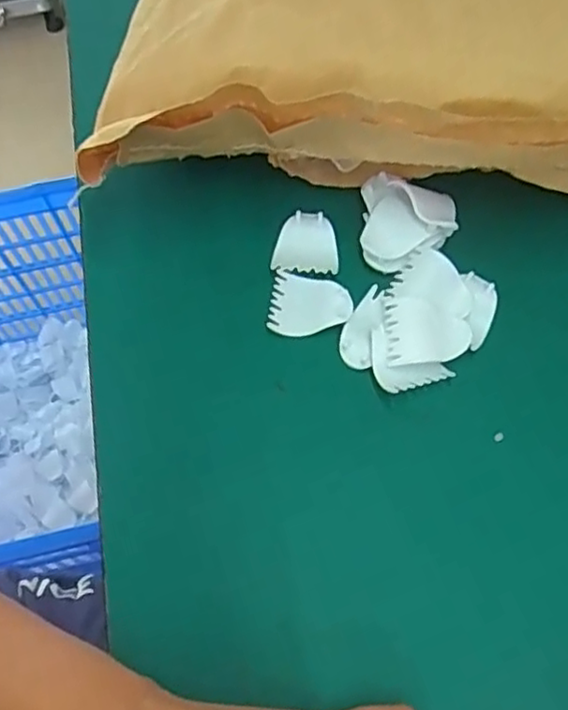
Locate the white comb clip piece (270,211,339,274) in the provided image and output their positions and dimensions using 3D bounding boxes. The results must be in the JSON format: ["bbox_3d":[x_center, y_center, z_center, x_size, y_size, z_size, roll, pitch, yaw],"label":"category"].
[{"bbox_3d":[0.014,-0.068,0.400,0.038,0.005,0.040,4,65,4],"label":"white comb clip piece"}]

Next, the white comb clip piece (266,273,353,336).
[{"bbox_3d":[0.016,-0.028,0.379,0.044,0.007,0.038,8,65,6],"label":"white comb clip piece"}]

